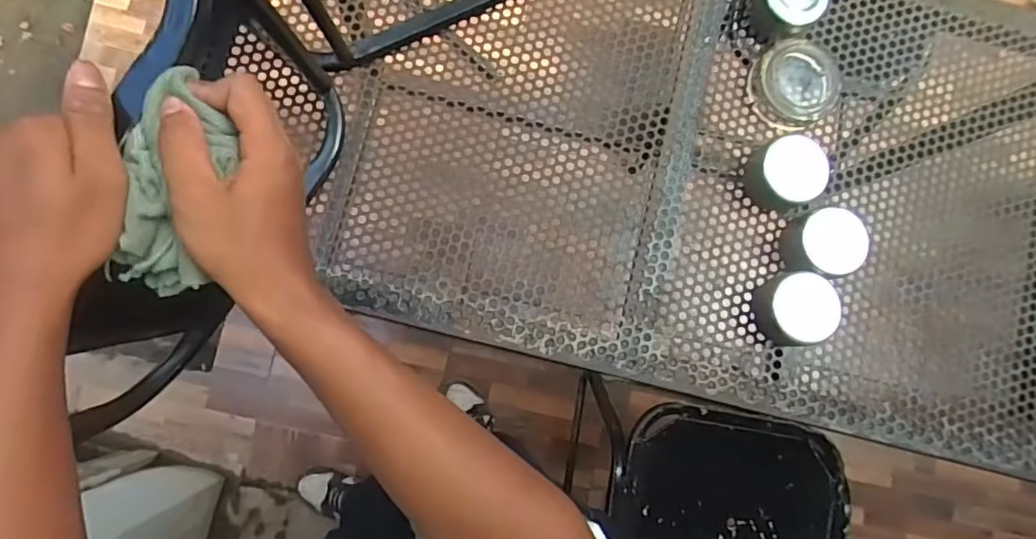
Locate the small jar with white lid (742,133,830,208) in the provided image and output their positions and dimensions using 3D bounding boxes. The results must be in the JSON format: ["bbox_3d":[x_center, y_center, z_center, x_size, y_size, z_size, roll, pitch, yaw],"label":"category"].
[{"bbox_3d":[0.305,-0.108,0.653,0.074,0.056,0.075,0,83,-2],"label":"small jar with white lid"}]

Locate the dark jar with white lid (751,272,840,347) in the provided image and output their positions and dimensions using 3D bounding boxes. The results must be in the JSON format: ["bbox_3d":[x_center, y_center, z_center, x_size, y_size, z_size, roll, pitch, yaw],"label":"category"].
[{"bbox_3d":[0.315,0.047,0.638,0.081,0.060,0.076,0,83,-2],"label":"dark jar with white lid"}]

